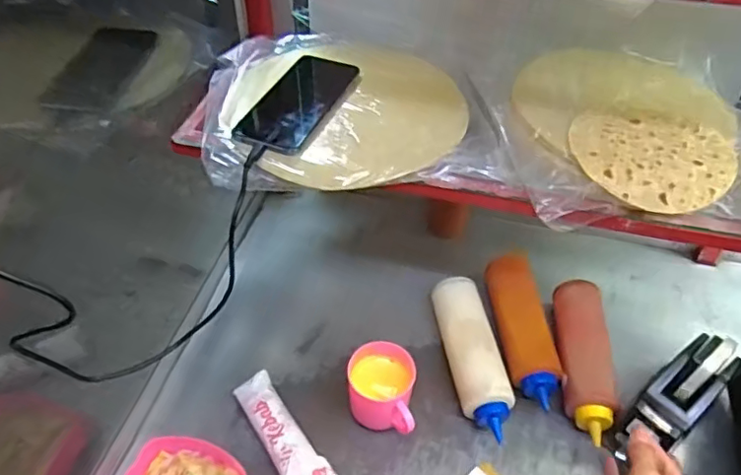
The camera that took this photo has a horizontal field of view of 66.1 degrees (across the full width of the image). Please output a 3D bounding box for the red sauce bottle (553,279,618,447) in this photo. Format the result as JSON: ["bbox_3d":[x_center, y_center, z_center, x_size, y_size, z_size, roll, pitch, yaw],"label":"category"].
[{"bbox_3d":[0.256,0.147,0.689,0.054,0.060,0.199,6,48,4],"label":"red sauce bottle"}]

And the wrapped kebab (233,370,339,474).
[{"bbox_3d":[-0.091,0.229,0.621,0.057,0.030,0.177,-26,53,-25],"label":"wrapped kebab"}]

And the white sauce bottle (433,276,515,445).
[{"bbox_3d":[0.121,0.141,0.688,0.053,0.066,0.200,-7,47,-9],"label":"white sauce bottle"}]

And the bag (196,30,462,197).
[{"bbox_3d":[-0.040,-0.155,0.644,0.269,0.023,0.285,-2,47,-5],"label":"bag"}]

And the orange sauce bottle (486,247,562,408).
[{"bbox_3d":[0.188,0.114,0.716,0.056,0.062,0.197,-3,47,-6],"label":"orange sauce bottle"}]

